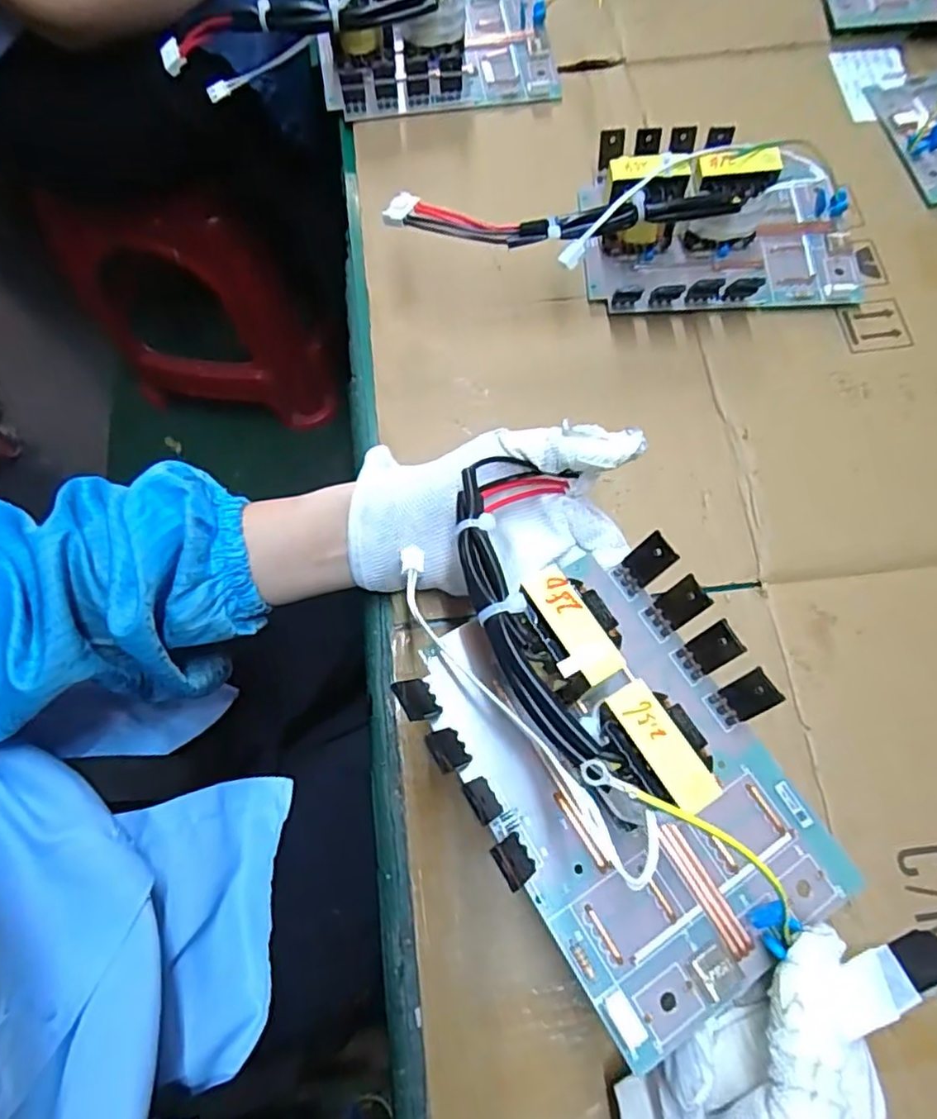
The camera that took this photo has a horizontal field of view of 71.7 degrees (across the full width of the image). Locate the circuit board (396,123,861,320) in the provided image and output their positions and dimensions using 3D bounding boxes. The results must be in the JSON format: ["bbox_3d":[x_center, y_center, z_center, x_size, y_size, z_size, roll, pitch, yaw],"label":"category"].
[{"bbox_3d":[0.102,-0.207,0.389,0.289,0.064,0.110,-4,72,0],"label":"circuit board"}]

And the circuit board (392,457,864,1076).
[{"bbox_3d":[0.064,0.071,0.239,0.114,0.062,0.169,-27,73,-7],"label":"circuit board"}]

